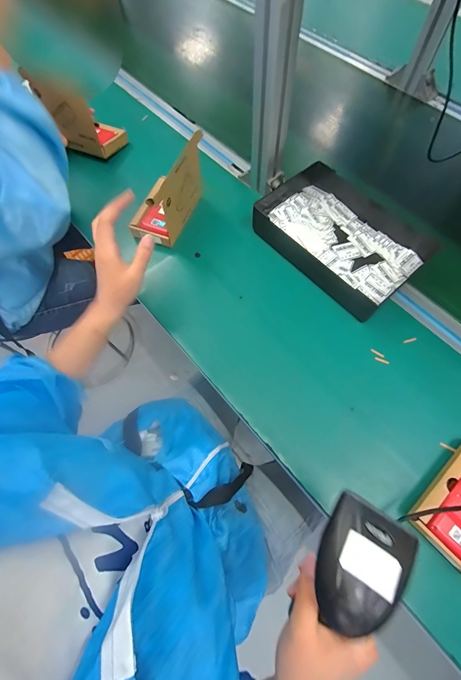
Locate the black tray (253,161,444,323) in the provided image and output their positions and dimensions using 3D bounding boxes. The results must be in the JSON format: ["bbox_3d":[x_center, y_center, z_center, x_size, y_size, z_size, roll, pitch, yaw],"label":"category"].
[{"bbox_3d":[0.185,-0.178,0.511,0.199,0.048,0.266,-41,72,-13],"label":"black tray"}]

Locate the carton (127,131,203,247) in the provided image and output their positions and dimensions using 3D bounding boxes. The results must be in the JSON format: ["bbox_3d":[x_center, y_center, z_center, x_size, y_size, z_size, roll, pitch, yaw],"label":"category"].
[{"bbox_3d":[-0.111,-0.256,0.514,0.082,0.119,0.141,25,71,12],"label":"carton"}]

